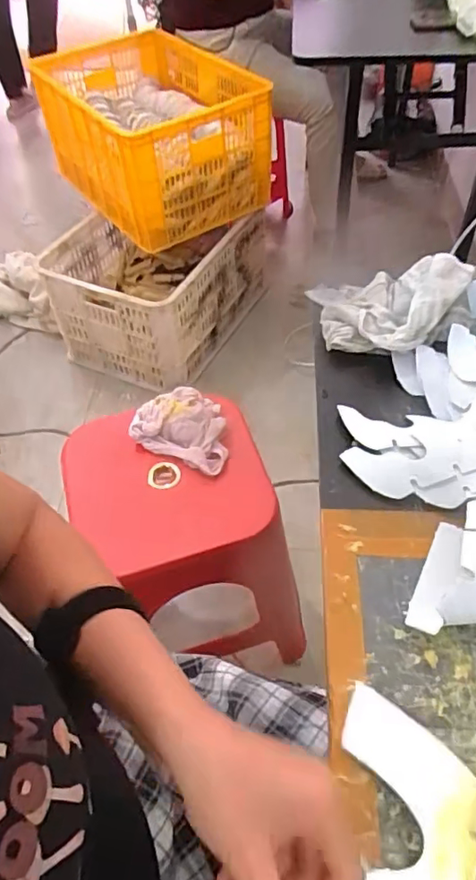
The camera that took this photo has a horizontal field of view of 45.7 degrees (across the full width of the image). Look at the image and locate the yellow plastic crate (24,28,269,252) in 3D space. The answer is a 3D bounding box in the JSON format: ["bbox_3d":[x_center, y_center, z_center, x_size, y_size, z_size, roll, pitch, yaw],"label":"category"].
[{"bbox_3d":[-0.237,-0.835,1.531,0.414,0.291,0.671,-30,56,-19],"label":"yellow plastic crate"}]

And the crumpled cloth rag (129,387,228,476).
[{"bbox_3d":[-0.077,-0.026,0.855,0.151,0.043,0.117,18,55,17],"label":"crumpled cloth rag"}]

